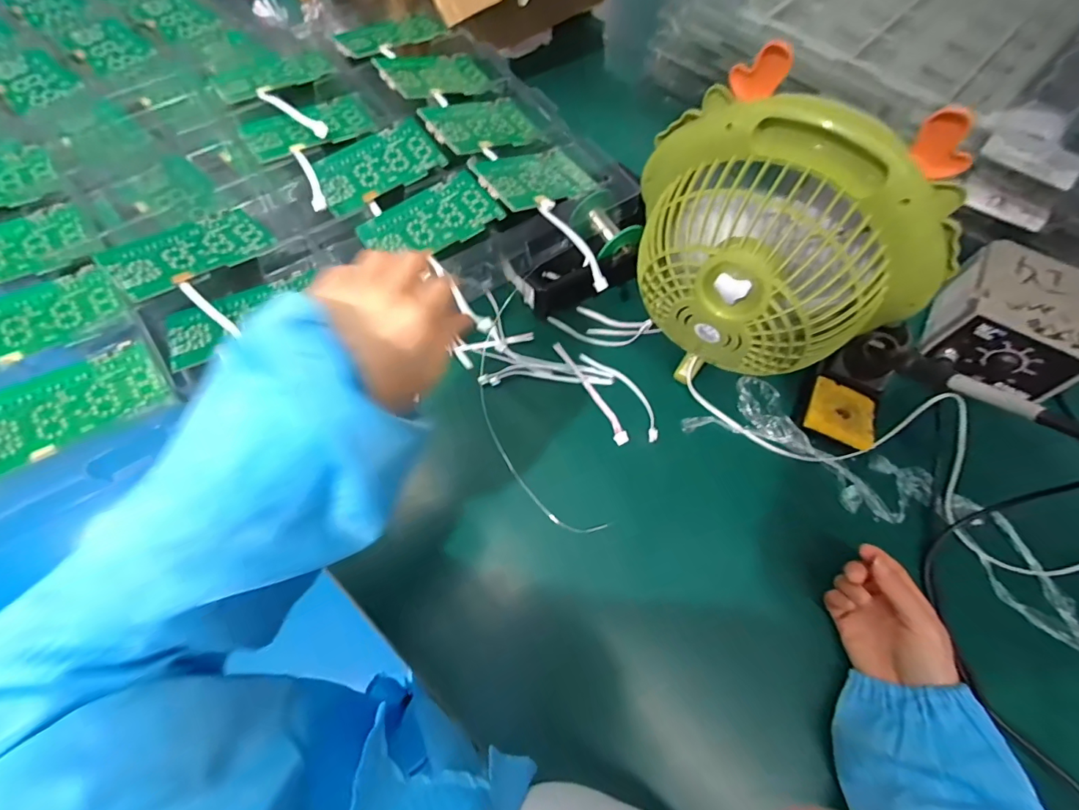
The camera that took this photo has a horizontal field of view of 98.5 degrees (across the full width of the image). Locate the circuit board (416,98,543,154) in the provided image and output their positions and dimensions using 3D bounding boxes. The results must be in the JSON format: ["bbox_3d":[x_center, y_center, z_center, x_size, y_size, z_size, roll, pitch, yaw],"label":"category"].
[{"bbox_3d":[-0.068,-0.328,0.541,0.132,0.006,0.088,-31,71,-32],"label":"circuit board"}]

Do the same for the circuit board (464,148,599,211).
[{"bbox_3d":[-0.005,-0.250,0.511,0.128,0.009,0.082,-28,68,-30],"label":"circuit board"}]

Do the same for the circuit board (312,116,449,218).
[{"bbox_3d":[-0.173,-0.259,0.494,0.130,0.009,0.078,-28,68,-14],"label":"circuit board"}]

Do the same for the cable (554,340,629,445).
[{"bbox_3d":[0.057,-0.015,0.509,0.017,0.008,0.137,-26,67,-13],"label":"cable"}]

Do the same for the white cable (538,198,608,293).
[{"bbox_3d":[0.037,-0.168,0.481,0.016,0.016,0.110,-36,90,-17],"label":"white cable"}]

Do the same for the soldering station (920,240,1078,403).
[{"bbox_3d":[0.505,-0.095,0.499,0.118,0.072,0.145,29,67,12],"label":"soldering station"}]

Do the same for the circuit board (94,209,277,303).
[{"bbox_3d":[-0.325,-0.145,0.434,0.076,0.005,0.131,36,55,16],"label":"circuit board"}]

